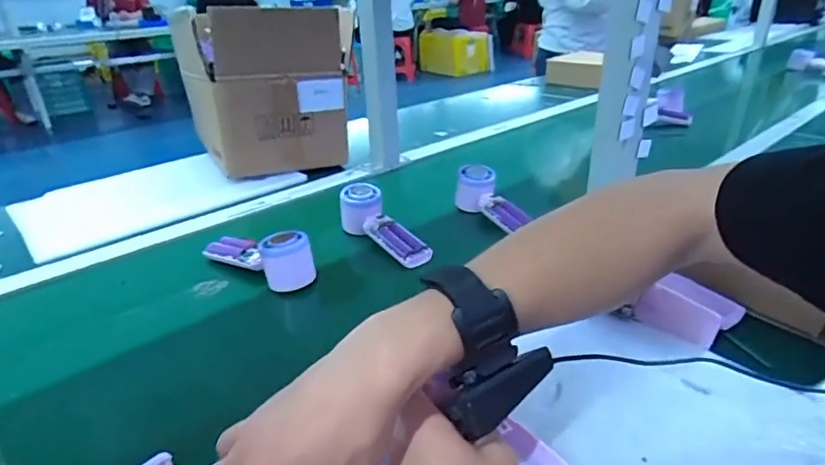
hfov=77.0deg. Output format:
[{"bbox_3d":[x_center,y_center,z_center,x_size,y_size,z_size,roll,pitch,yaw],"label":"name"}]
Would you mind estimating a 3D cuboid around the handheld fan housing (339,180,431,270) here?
[{"bbox_3d":[-0.037,-0.005,0.687,0.056,0.056,0.167,-22,48,-35],"label":"handheld fan housing"}]

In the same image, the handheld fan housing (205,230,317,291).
[{"bbox_3d":[-0.190,0.018,0.628,0.161,0.055,0.050,18,33,32],"label":"handheld fan housing"}]

